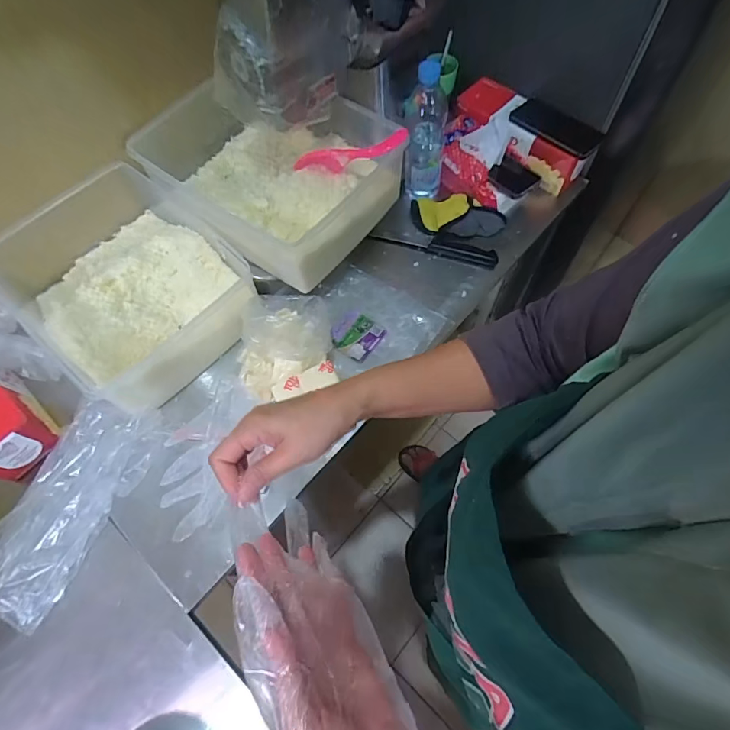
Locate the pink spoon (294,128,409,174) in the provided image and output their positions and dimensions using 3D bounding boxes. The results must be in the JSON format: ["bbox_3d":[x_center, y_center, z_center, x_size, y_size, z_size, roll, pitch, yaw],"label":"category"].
[{"bbox_3d":[-0.020,-0.323,0.671,0.180,0.053,0.025,-4,63,19],"label":"pink spoon"}]

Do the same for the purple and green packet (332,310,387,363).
[{"bbox_3d":[-0.014,-0.050,0.710,0.077,0.008,0.077,32,70,16],"label":"purple and green packet"}]

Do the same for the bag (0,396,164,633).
[{"bbox_3d":[-0.409,0.185,0.592,0.125,0.055,0.283,21,67,12],"label":"bag"}]

